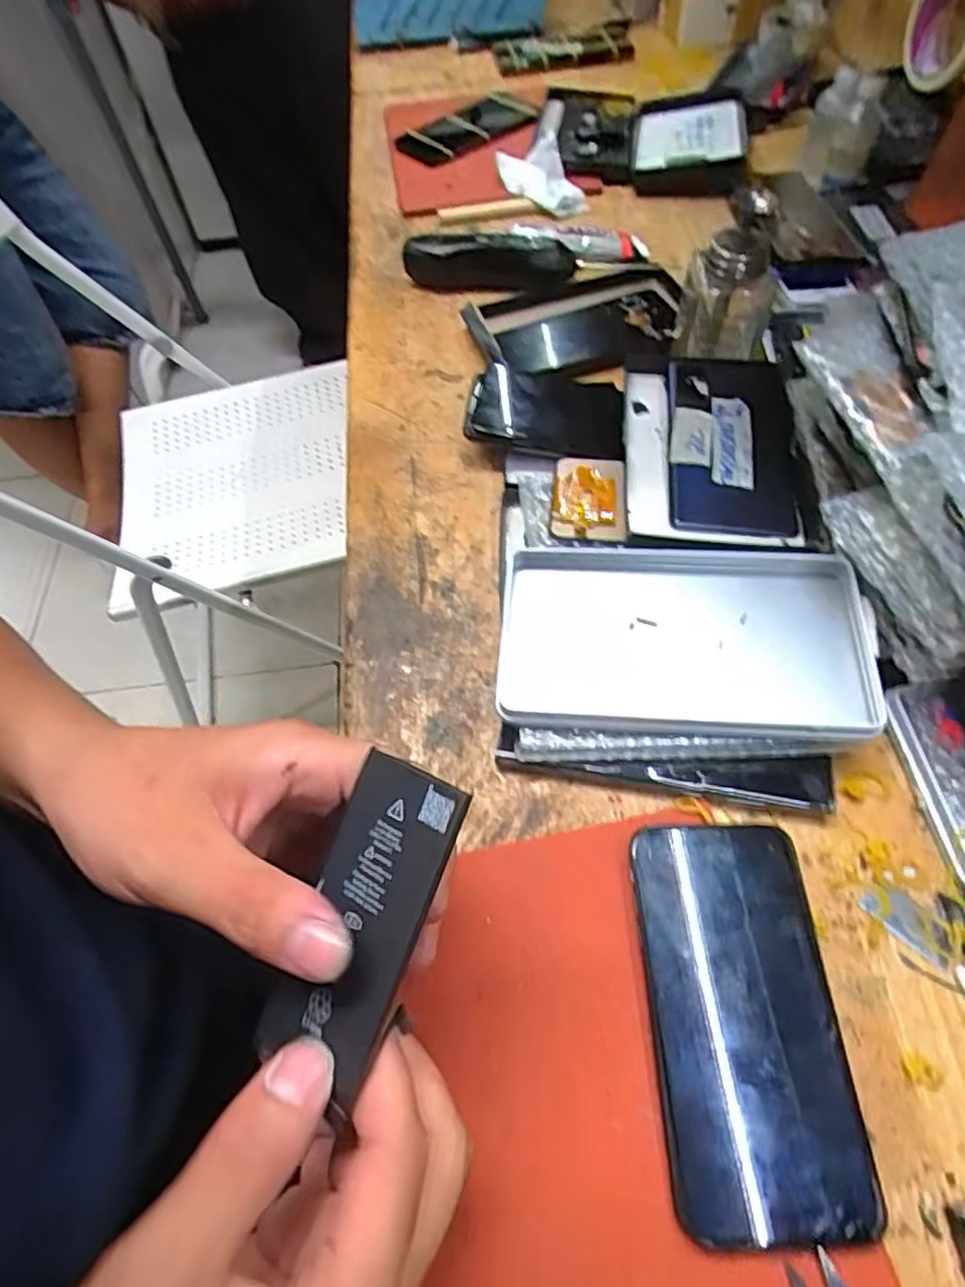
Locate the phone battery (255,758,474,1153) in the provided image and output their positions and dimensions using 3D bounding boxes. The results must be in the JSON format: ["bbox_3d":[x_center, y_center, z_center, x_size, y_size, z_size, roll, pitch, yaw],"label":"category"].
[{"bbox_3d":[-0.037,0.086,0.208,0.042,0.005,0.097,17,82,31],"label":"phone battery"}]

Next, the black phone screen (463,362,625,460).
[{"bbox_3d":[0.045,-0.167,0.464,0.112,0.014,0.087,12,60,11],"label":"black phone screen"}]

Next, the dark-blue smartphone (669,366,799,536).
[{"bbox_3d":[0.159,-0.126,0.419,0.078,0.010,0.156,5,59,8],"label":"dark-blue smartphone"}]

